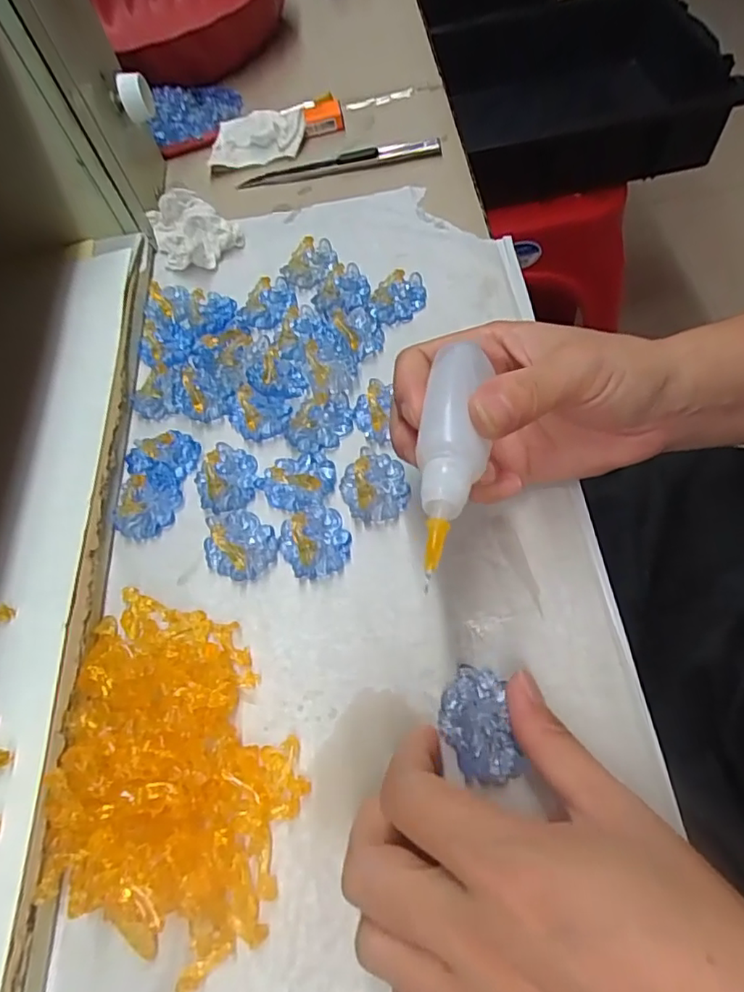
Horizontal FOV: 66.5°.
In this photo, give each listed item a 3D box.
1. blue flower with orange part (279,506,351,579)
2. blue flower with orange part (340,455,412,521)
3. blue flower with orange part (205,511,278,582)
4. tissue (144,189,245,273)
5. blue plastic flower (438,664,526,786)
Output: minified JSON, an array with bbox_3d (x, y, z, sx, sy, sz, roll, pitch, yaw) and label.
[{"bbox_3d":[-0.025,0.020,0.254,0.030,0.008,0.033,-4,60,7],"label":"blue flower with orange part"},{"bbox_3d":[0.001,-0.004,0.264,0.030,0.007,0.034,-14,60,1],"label":"blue flower with orange part"},{"bbox_3d":[-0.061,0.019,0.255,0.036,0.012,0.030,36,72,25],"label":"blue flower with orange part"},{"bbox_3d":[-0.116,-0.175,0.369,0.051,0.021,0.061,-27,60,-7],"label":"tissue"},{"bbox_3d":[0.039,0.084,0.210,0.026,0.006,0.039,-8,59,-1],"label":"blue plastic flower"}]

